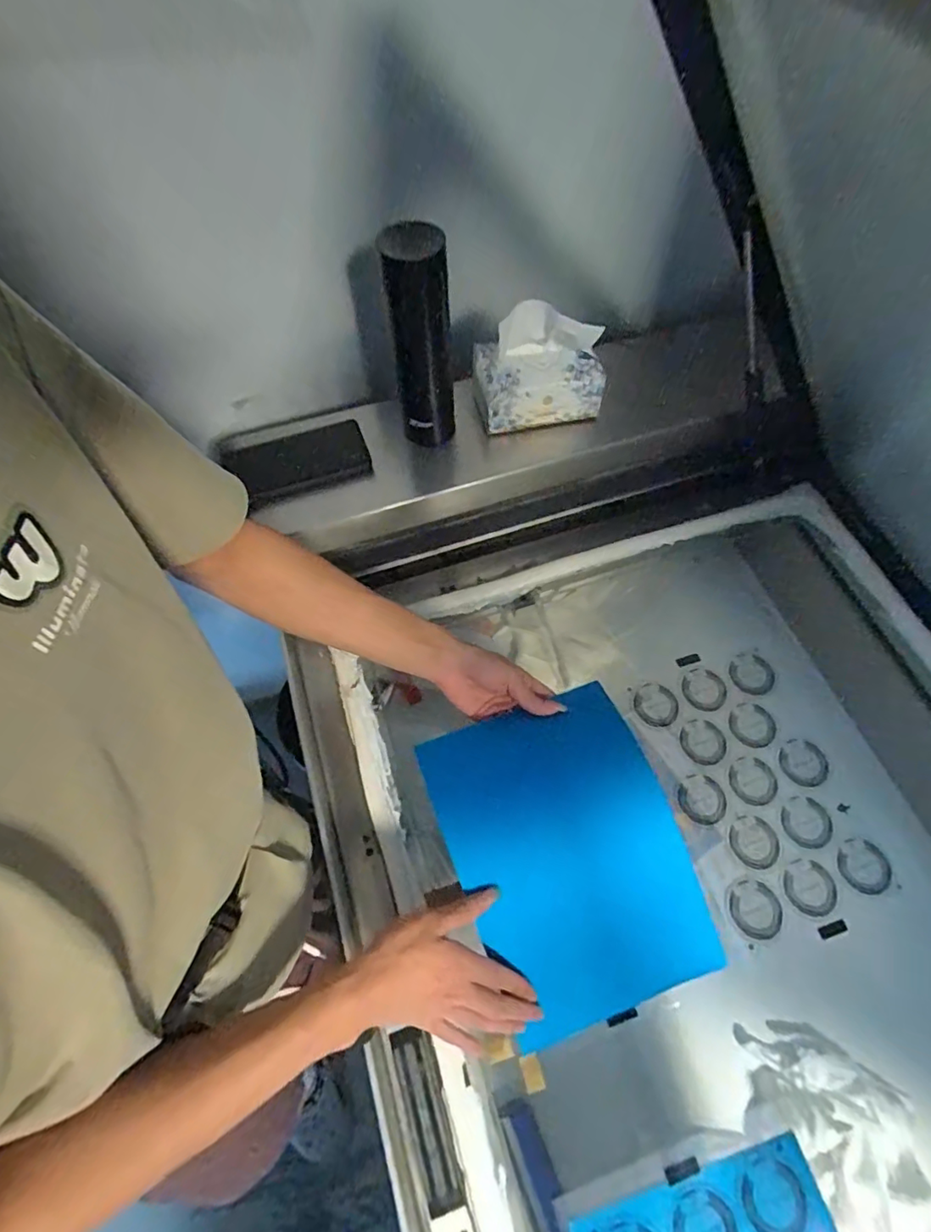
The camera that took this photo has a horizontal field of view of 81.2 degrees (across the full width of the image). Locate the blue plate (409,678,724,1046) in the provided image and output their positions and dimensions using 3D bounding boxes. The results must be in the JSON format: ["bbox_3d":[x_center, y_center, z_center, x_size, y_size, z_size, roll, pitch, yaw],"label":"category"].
[{"bbox_3d":[0.102,0.238,0.557,0.222,0.032,0.289,-21,77,1],"label":"blue plate"}]

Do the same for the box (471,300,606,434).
[{"bbox_3d":[0.083,-0.279,0.634,0.153,0.131,0.074,-6,64,-2],"label":"box"}]

